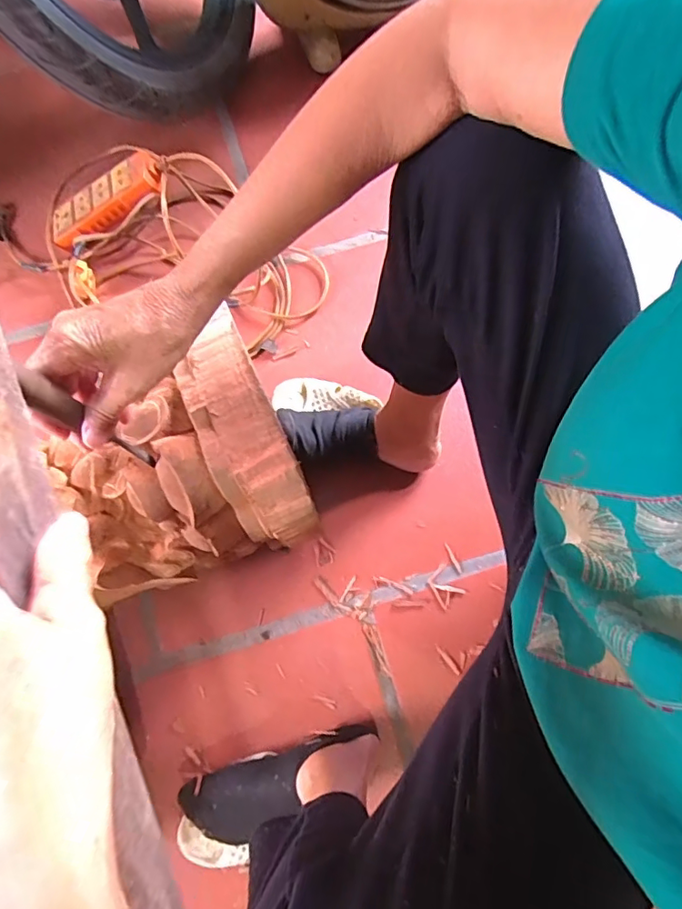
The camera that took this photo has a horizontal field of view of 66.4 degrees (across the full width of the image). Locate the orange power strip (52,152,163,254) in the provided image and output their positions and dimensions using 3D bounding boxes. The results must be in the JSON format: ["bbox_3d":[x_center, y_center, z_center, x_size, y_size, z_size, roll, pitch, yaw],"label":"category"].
[{"bbox_3d":[-0.341,-0.365,0.755,0.196,0.034,0.064,-21,74,19],"label":"orange power strip"}]

